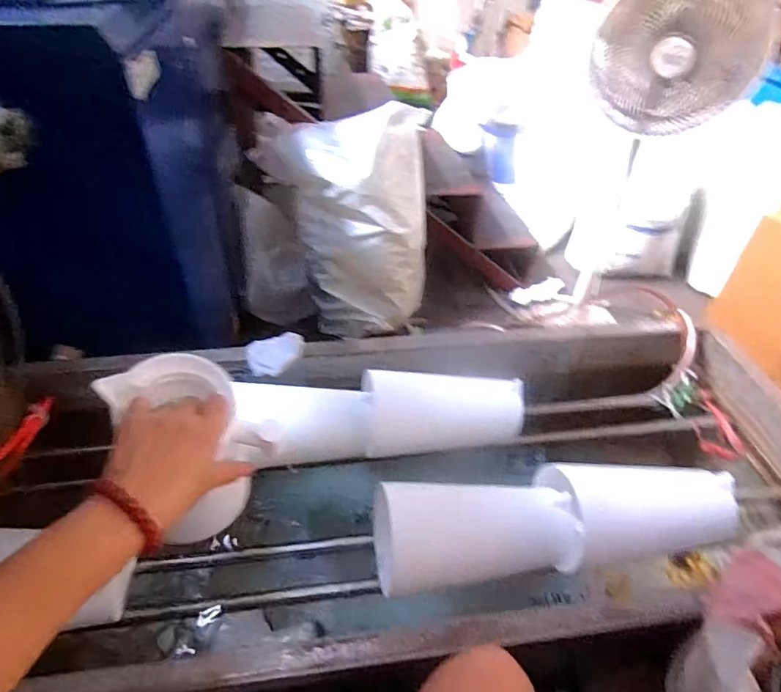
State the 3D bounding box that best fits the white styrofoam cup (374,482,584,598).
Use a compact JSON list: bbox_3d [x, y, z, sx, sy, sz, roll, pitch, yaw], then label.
[{"bbox_3d":[0.104,0.250,0.661,0.243,0.122,0.116,-2,43,-6],"label":"white styrofoam cup"}]

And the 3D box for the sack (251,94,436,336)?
[{"bbox_3d":[-0.111,-0.322,1.296,0.430,0.462,0.347,-2,43,-7],"label":"sack"}]

